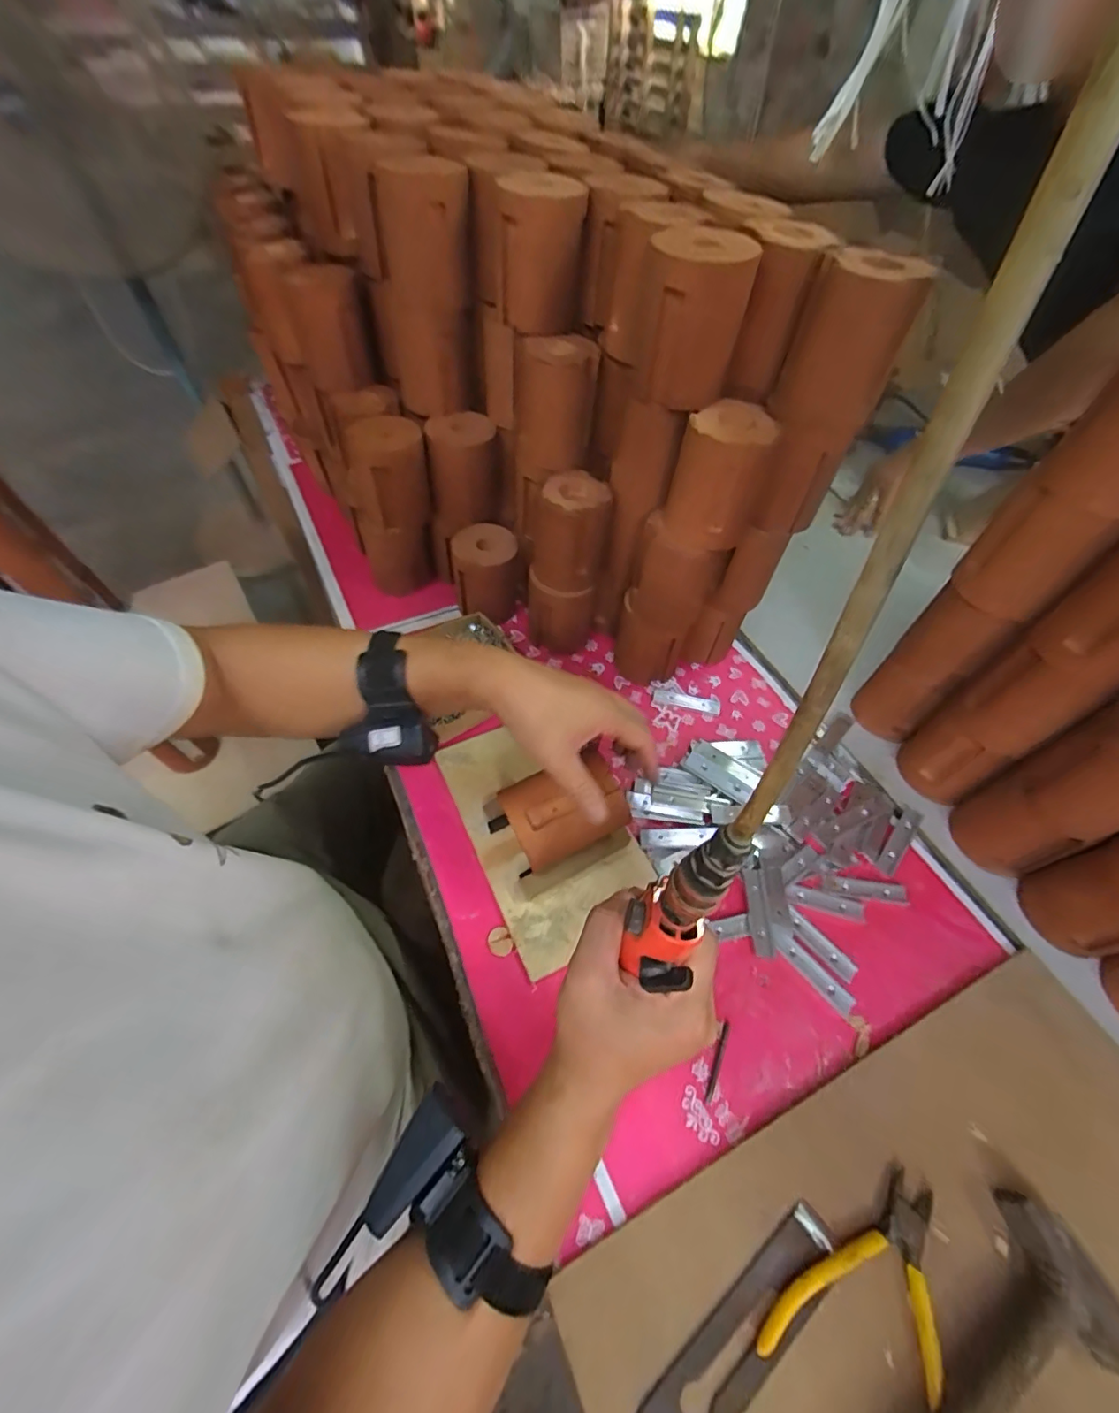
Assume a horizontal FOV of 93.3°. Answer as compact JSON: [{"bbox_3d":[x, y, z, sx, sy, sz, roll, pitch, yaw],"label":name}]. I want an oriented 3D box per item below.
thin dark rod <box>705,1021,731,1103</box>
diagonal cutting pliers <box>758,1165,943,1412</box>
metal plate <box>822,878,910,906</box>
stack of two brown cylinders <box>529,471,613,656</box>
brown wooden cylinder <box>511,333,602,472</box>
[{"bbox_3d":[0.126,0.282,0.420,0.005,0.004,0.058,23,57,13],"label":"thin dark rod"},{"bbox_3d":[0.208,0.377,0.337,0.108,0.020,0.140,34,60,20],"label":"diagonal cutting pliers"},{"bbox_3d":[0.296,0.179,0.512,0.080,0.004,0.020,8,55,3],"label":"metal plate"},{"bbox_3d":[0.009,-0.160,0.609,0.085,0.185,0.080,5,55,1],"label":"stack of two brown cylinders"},{"bbox_3d":[-0.007,-0.308,0.542,0.082,0.105,0.065,1,55,-2],"label":"brown wooden cylinder"}]

